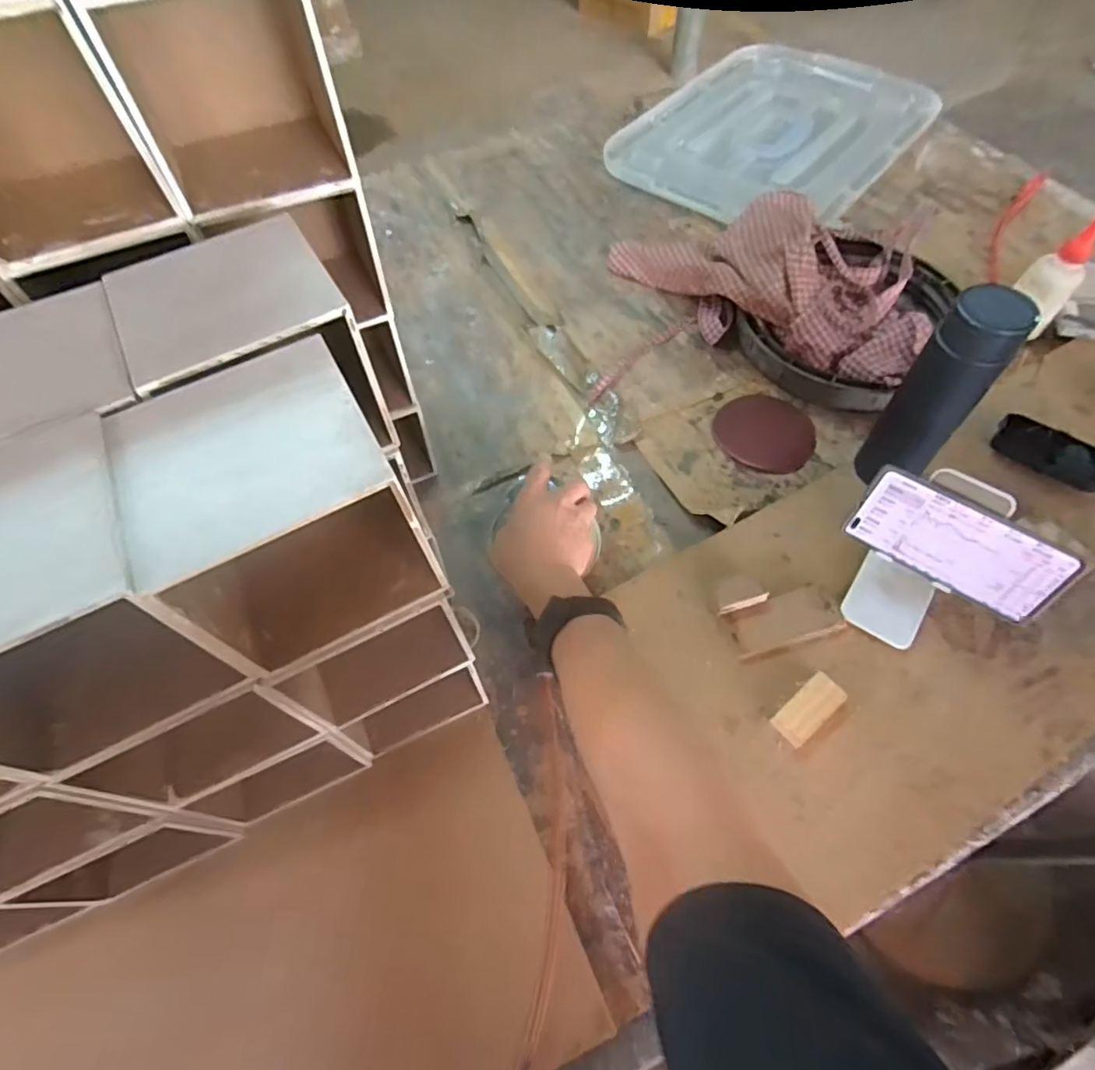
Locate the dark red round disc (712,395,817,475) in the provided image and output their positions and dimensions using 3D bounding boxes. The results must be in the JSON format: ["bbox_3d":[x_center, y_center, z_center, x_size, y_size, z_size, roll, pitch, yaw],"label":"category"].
[{"bbox_3d":[0.252,-0.115,0.681,0.111,0.013,0.095,8,71,12],"label":"dark red round disc"}]

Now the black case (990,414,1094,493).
[{"bbox_3d":[0.535,-0.086,0.621,0.111,0.025,0.051,30,63,20],"label":"black case"}]

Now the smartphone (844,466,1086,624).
[{"bbox_3d":[0.349,0.008,0.504,0.160,0.077,0.010,32,38,19],"label":"smartphone"}]

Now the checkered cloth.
[{"bbox_3d":[0.272,-0.316,0.733,0.391,0.106,0.312,5,58,6],"label":"checkered cloth"}]

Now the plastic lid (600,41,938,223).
[{"bbox_3d":[0.397,-0.727,1.043,0.430,0.021,0.561,33,64,21],"label":"plastic lid"}]

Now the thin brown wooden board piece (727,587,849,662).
[{"bbox_3d":[0.222,0.080,0.546,0.109,0.007,0.045,-18,58,-9],"label":"thin brown wooden board piece"}]

